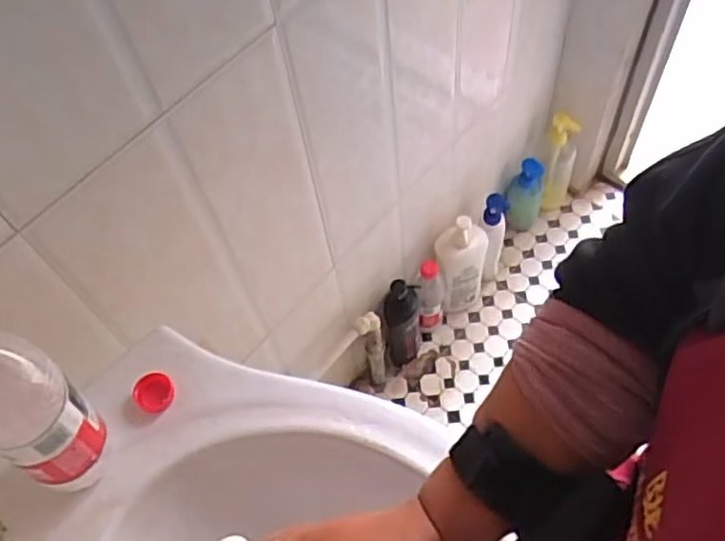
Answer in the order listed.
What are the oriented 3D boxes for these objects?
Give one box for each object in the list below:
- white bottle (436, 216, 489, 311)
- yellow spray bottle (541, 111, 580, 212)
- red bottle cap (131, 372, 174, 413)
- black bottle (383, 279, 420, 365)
[{"bbox_3d":[0.191,0.000,1.343,0.099,0.285,0.075,7,58,7],"label":"white bottle"},{"bbox_3d":[0.419,-0.222,1.452,0.070,0.275,0.058,20,61,15],"label":"yellow spray bottle"},{"bbox_3d":[-0.176,0.103,0.572,0.032,0.012,0.032,-1,58,2],"label":"red bottle cap"},{"bbox_3d":[0.077,0.108,1.316,0.065,0.257,0.058,-1,58,2],"label":"black bottle"}]

